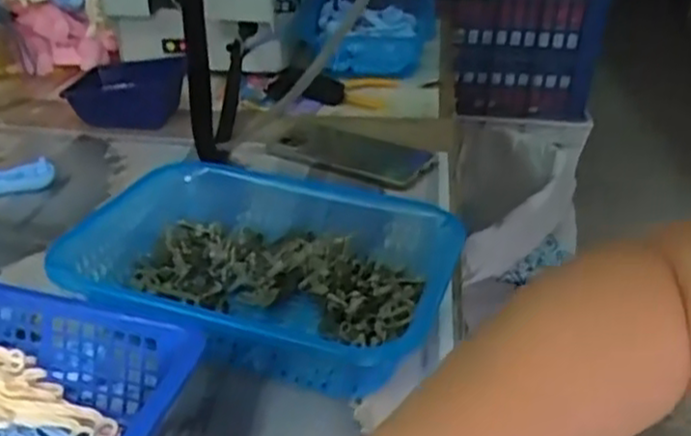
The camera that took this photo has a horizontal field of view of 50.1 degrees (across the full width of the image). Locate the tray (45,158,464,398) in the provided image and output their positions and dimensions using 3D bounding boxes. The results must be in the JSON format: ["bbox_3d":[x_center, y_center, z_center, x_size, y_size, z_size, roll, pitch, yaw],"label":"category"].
[{"bbox_3d":[-0.064,0.042,0.526,0.268,0.073,0.186,10,31,14],"label":"tray"}]

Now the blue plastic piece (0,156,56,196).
[{"bbox_3d":[-0.305,-0.037,0.681,0.069,0.025,0.029,-10,32,-20],"label":"blue plastic piece"}]

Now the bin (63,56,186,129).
[{"bbox_3d":[-0.254,-0.149,0.863,0.130,0.048,0.122,0,30,-4],"label":"bin"}]

